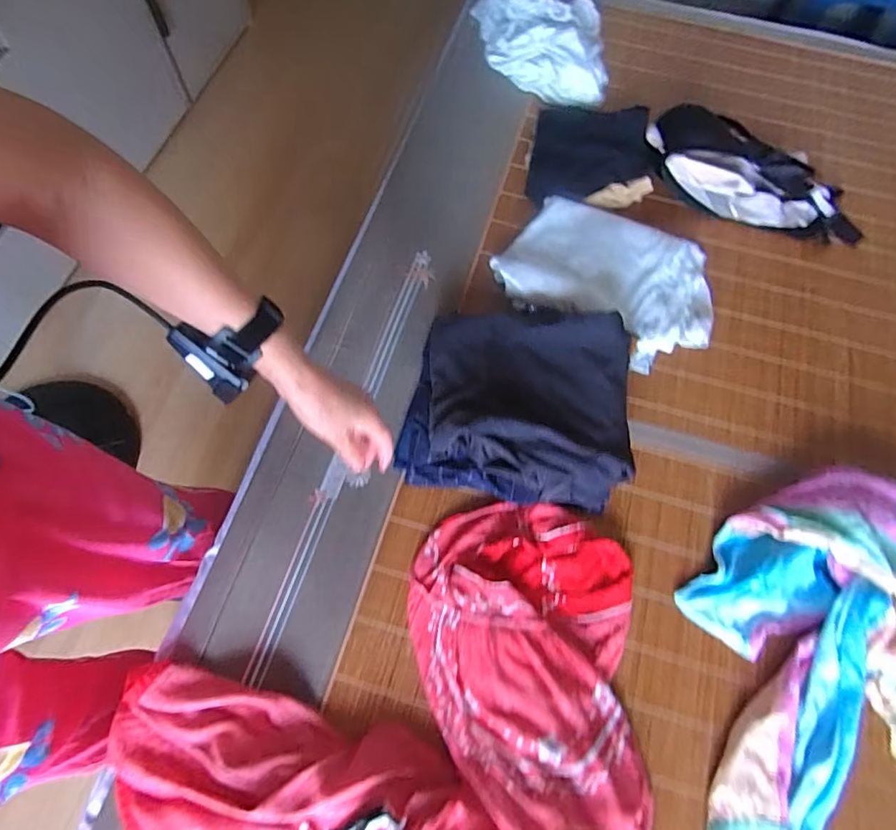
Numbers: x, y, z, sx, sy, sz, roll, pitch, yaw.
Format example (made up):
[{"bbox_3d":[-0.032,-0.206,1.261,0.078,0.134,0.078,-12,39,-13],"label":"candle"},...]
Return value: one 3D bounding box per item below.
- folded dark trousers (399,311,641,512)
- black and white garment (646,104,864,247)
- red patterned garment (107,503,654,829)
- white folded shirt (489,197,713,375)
[{"bbox_3d":[0.083,-0.018,0.665,0.246,0.091,0.231,13,67,2],"label":"folded dark trousers"},{"bbox_3d":[0.472,-0.372,0.846,0.334,0.075,0.156,12,67,2],"label":"black and white garment"},{"bbox_3d":[-0.056,0.263,0.558,0.501,0.054,0.365,7,67,0],"label":"red patterned garment"},{"bbox_3d":[0.229,-0.194,0.774,0.295,0.043,0.214,24,68,7],"label":"white folded shirt"}]

